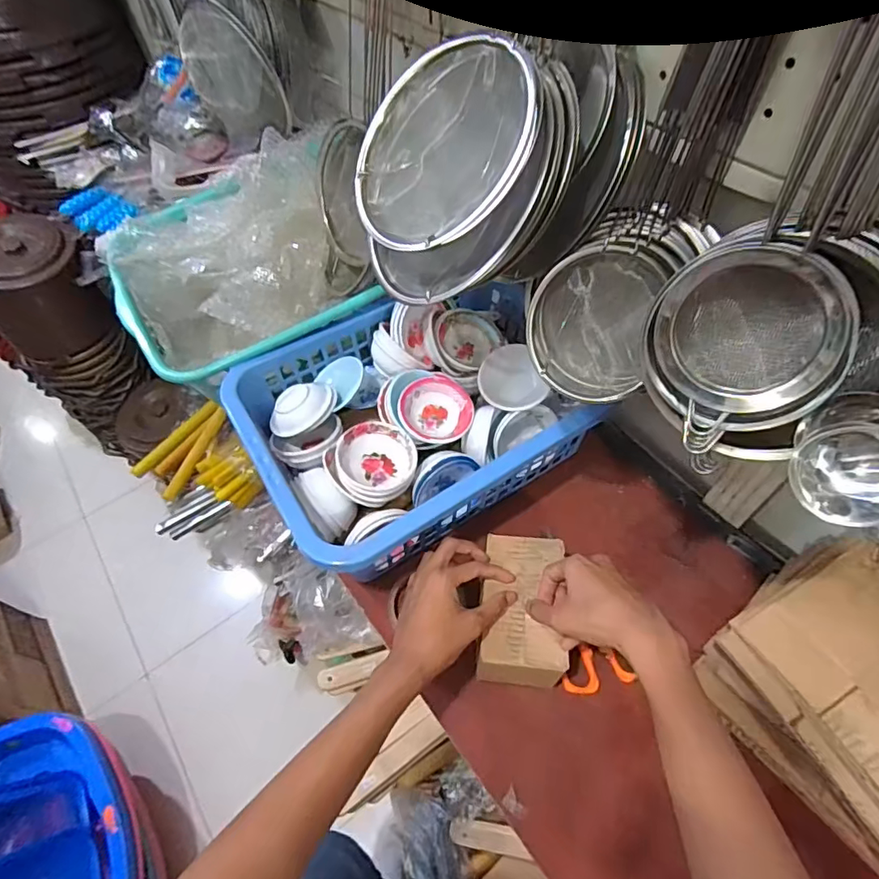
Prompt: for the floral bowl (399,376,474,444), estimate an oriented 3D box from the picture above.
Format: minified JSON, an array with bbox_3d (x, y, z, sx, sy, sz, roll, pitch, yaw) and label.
[{"bbox_3d":[-0.006,-0.034,0.633,0.084,0.037,0.080,1,80,-7],"label":"floral bowl"}]

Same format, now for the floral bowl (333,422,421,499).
[{"bbox_3d":[-0.073,0.025,0.601,0.086,0.040,0.086,5,58,-8],"label":"floral bowl"}]

